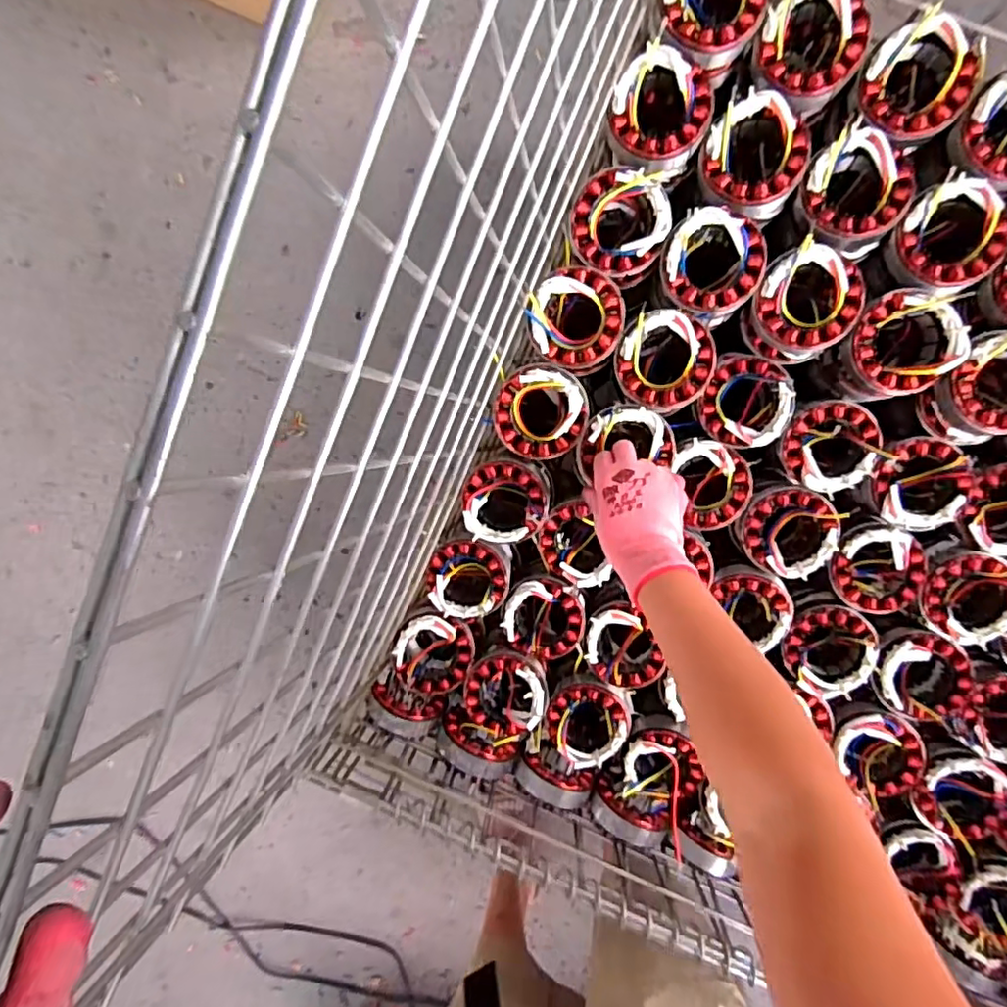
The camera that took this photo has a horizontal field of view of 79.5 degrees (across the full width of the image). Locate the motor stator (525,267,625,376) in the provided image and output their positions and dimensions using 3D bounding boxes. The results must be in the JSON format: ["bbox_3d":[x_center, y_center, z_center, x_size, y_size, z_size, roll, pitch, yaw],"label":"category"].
[{"bbox_3d":[0.068,-0.169,0.572,0.085,0.078,0.089,-9,96,7],"label":"motor stator"}]

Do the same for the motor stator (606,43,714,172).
[{"bbox_3d":[0.132,-0.329,0.519,0.082,0.048,0.085,1,97,5],"label":"motor stator"}]

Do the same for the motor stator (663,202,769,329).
[{"bbox_3d":[0.182,-0.210,0.539,0.085,0.065,0.084,1,97,5],"label":"motor stator"}]

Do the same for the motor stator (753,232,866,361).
[{"bbox_3d":[0.263,-0.176,0.532,0.087,0.051,0.080,1,97,5],"label":"motor stator"}]

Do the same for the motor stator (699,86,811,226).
[{"bbox_3d":[0.211,-0.287,0.515,0.088,0.044,0.084,1,97,5],"label":"motor stator"}]

